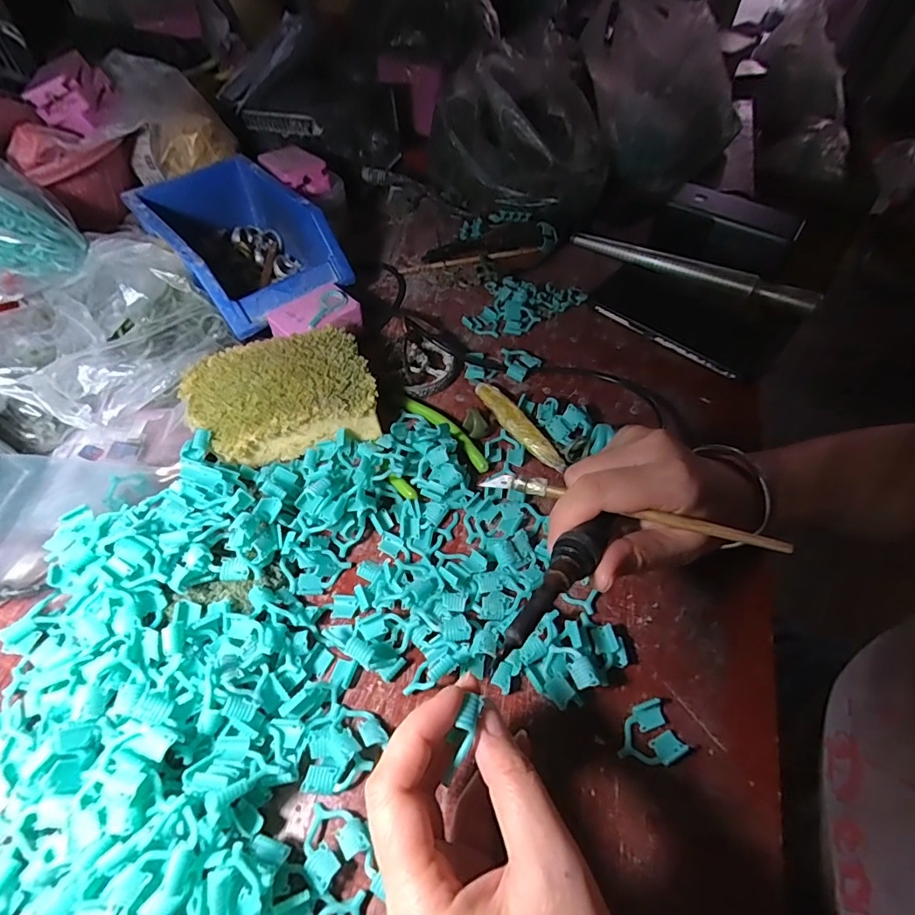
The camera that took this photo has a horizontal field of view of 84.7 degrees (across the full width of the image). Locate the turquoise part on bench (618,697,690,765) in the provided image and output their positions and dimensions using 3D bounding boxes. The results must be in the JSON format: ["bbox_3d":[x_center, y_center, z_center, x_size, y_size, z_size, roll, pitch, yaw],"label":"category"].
[{"bbox_3d":[0.104,0.153,0.275,0.035,0.006,0.029,-22,59,-16],"label":"turquoise part on bench"}]

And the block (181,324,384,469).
[{"bbox_3d":[-0.133,-0.046,0.378,0.133,0.040,0.093,-14,57,-12],"label":"block"}]

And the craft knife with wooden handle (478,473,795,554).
[{"bbox_3d":[0.086,0.027,0.266,0.156,0.011,0.007,13,55,24],"label":"craft knife with wooden handle"}]

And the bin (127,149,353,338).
[{"bbox_3d":[-0.202,-0.197,0.471,0.123,0.070,0.192,-36,63,-24],"label":"bin"}]

